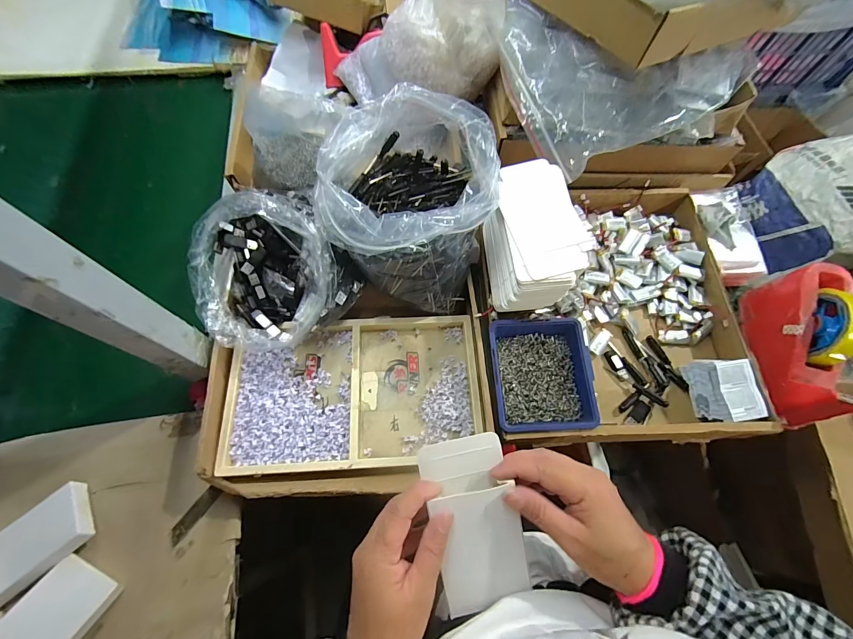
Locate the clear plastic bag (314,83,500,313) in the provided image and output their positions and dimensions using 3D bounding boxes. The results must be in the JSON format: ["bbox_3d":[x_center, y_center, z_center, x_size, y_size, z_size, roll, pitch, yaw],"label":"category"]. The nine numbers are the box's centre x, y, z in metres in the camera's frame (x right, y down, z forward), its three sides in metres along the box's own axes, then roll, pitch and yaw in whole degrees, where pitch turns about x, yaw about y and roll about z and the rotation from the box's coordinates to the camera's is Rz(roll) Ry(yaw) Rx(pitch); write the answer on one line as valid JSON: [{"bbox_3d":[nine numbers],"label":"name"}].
[{"bbox_3d":[-0.021,-0.152,0.473,0.201,0.181,0.207,14,67,4],"label":"clear plastic bag"}]

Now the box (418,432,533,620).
[{"bbox_3d":[0.040,0.164,0.291,0.068,0.025,0.133,-12,87,-7],"label":"box"}]

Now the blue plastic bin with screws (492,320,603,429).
[{"bbox_3d":[0.146,0.075,0.482,0.125,0.050,0.141,-1,67,-3],"label":"blue plastic bin with screws"}]

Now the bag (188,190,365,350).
[{"bbox_3d":[-0.212,-0.066,0.494,0.197,0.134,0.194,-33,72,-15],"label":"bag"}]

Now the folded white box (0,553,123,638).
[{"bbox_3d":[-0.388,0.314,0.368,0.069,0.020,0.115,32,48,3],"label":"folded white box"}]

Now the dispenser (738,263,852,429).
[{"bbox_3d":[0.492,0.028,0.477,0.068,0.108,0.200,19,67,6],"label":"dispenser"}]

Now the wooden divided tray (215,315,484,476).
[{"bbox_3d":[-0.094,0.095,0.494,0.322,0.034,0.187,-4,67,-4],"label":"wooden divided tray"}]

